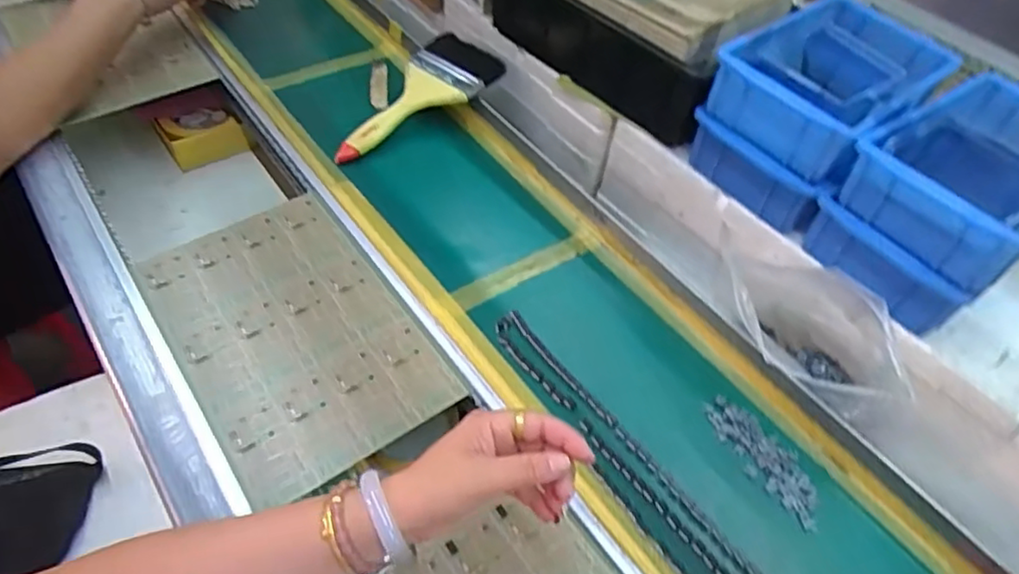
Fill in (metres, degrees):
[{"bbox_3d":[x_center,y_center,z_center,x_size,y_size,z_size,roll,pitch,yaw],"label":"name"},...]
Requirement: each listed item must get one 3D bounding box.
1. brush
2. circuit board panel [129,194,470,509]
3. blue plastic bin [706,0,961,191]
[{"bbox_3d":[-0.114,-0.211,0.736,0.209,0.017,0.101,-39,65,-15],"label":"brush"},{"bbox_3d":[-0.195,0.038,0.585,0.180,0.012,0.288,-29,59,-22],"label":"circuit board panel"},{"bbox_3d":[0.286,-0.181,0.574,0.199,0.051,0.134,-32,60,-27],"label":"blue plastic bin"}]

